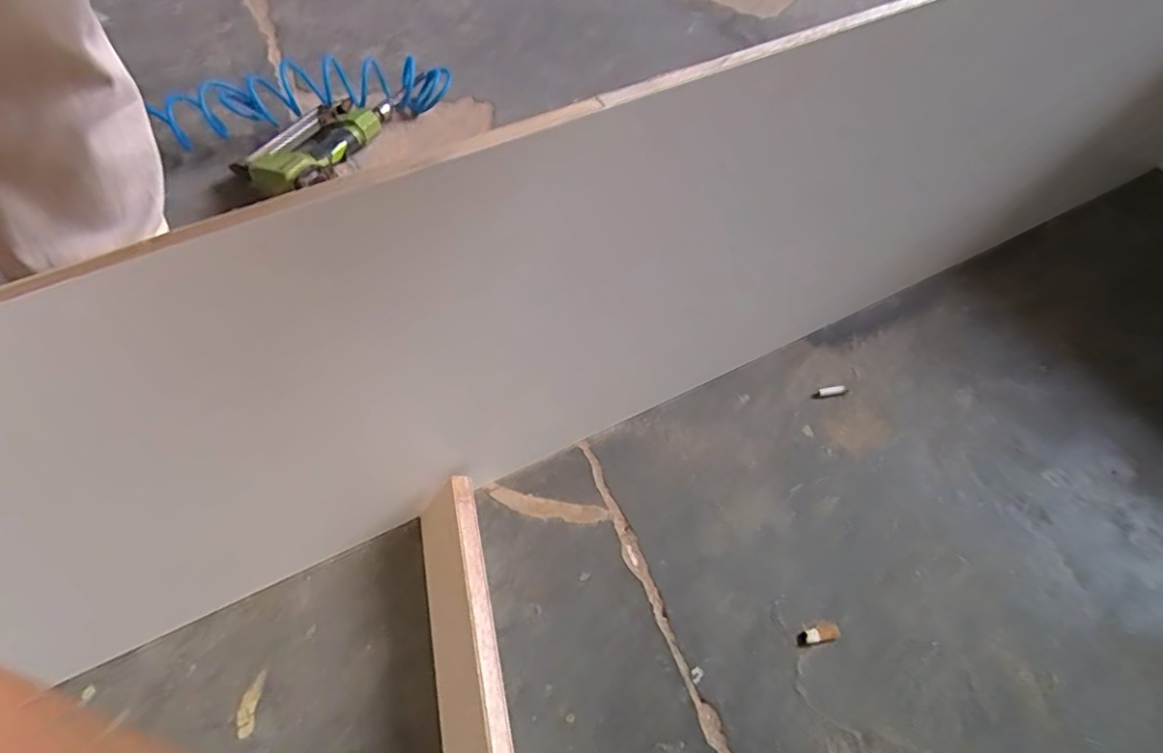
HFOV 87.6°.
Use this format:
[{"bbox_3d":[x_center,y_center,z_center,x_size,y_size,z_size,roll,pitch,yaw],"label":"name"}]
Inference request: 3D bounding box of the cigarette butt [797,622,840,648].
[{"bbox_3d":[0.188,0.206,0.481,0.033,0.008,0.013,-13,53,-4],"label":"cigarette butt"}]

